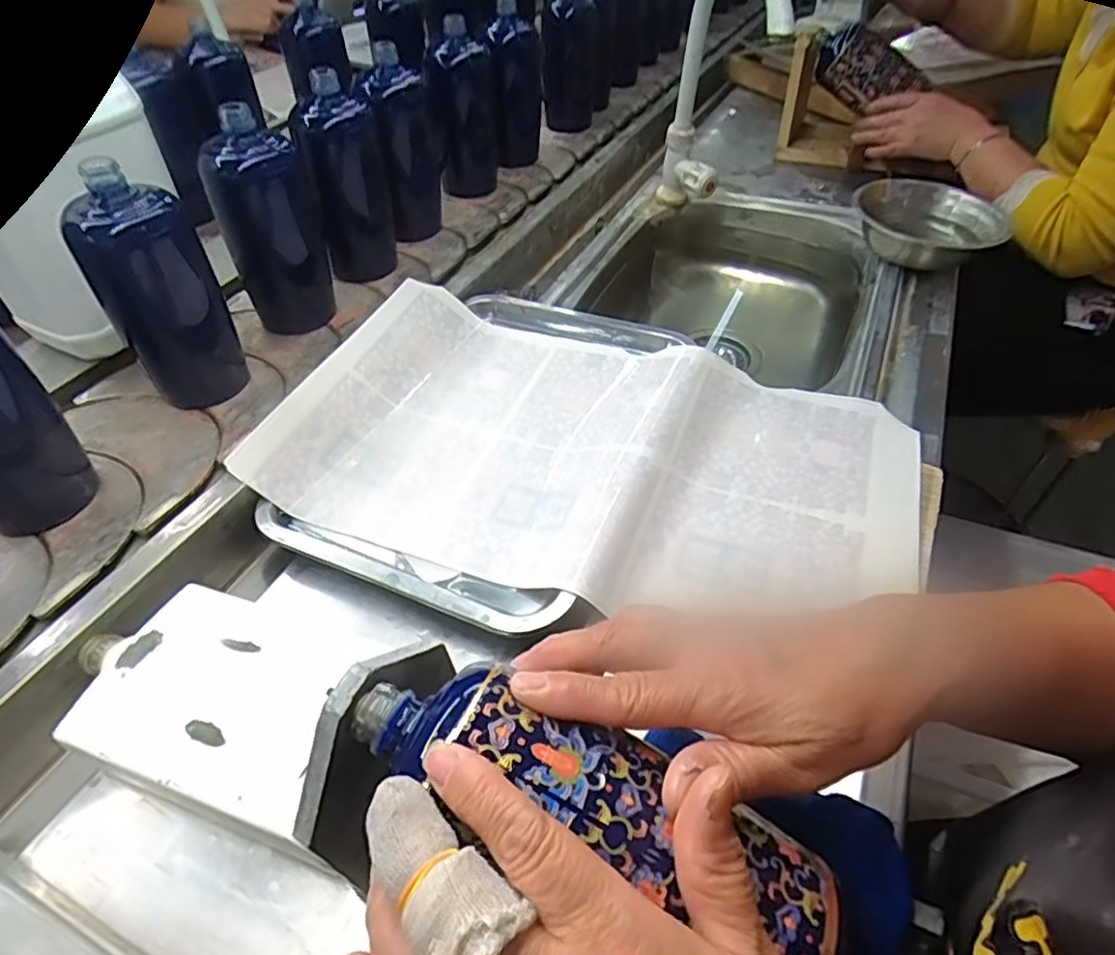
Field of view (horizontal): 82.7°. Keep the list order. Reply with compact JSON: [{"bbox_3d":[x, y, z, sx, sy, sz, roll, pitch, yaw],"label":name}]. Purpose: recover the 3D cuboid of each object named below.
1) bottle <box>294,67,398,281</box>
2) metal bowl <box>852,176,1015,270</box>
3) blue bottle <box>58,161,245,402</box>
[{"bbox_3d":[-0.217,-0.307,0.663,0.068,0.169,0.060,8,49,6],"label":"bottle"},{"bbox_3d":[0.429,-0.293,0.734,0.158,0.048,0.158,-1,46,1],"label":"metal bowl"},{"bbox_3d":[-0.315,-0.142,0.510,0.062,0.169,0.062,8,49,6],"label":"blue bottle"}]

